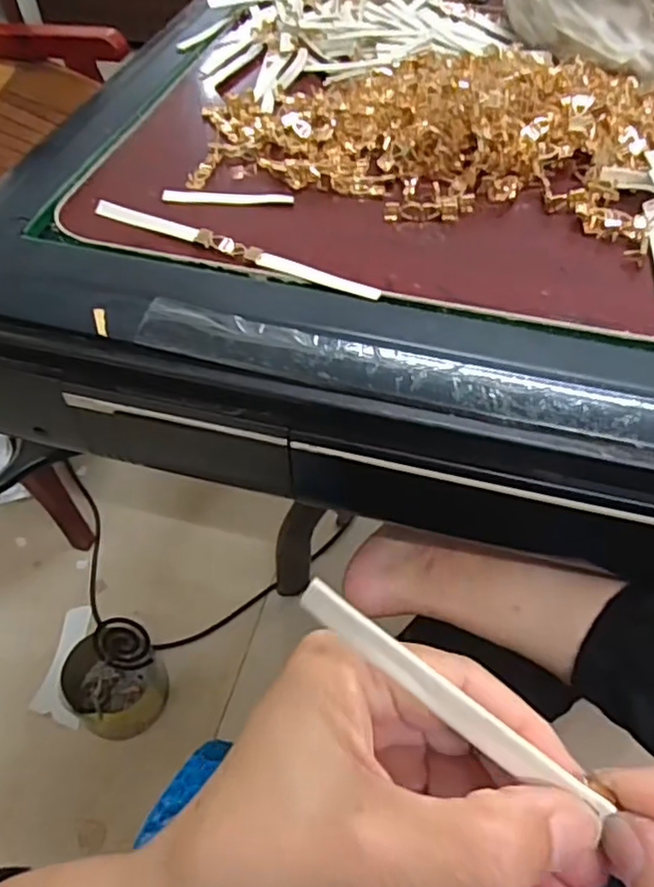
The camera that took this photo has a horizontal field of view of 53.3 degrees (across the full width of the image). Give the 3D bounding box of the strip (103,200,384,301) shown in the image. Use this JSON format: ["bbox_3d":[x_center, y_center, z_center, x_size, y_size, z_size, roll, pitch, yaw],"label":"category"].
[{"bbox_3d":[-0.065,-0.132,0.437,0.216,0.007,0.014,21,55,16],"label":"strip"}]

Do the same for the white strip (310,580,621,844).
[{"bbox_3d":[0.032,0.068,0.173,0.092,0.006,0.008,35,59,10],"label":"white strip"}]

